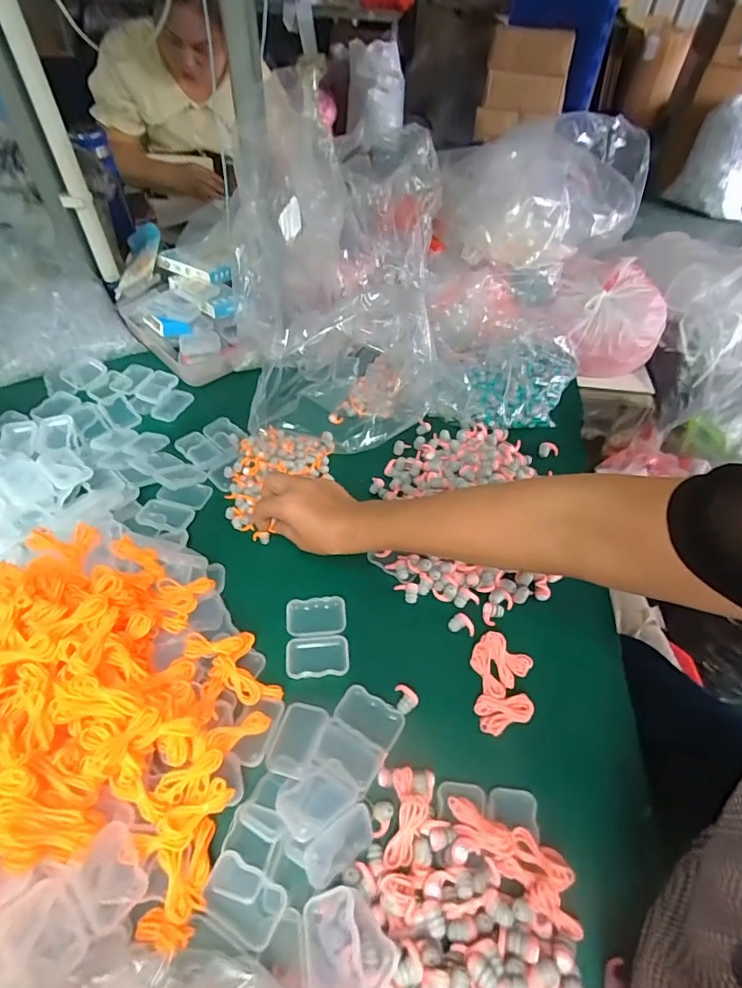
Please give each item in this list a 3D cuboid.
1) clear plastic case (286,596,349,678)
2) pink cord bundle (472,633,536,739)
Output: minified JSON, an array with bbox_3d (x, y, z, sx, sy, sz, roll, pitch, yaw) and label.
[{"bbox_3d":[-0.051,0.134,0.471,0.055,0.008,0.077,-3,51,-6],"label":"clear plastic case"},{"bbox_3d":[0.116,0.169,0.443,0.053,0.018,0.082,12,51,6],"label":"pink cord bundle"}]

